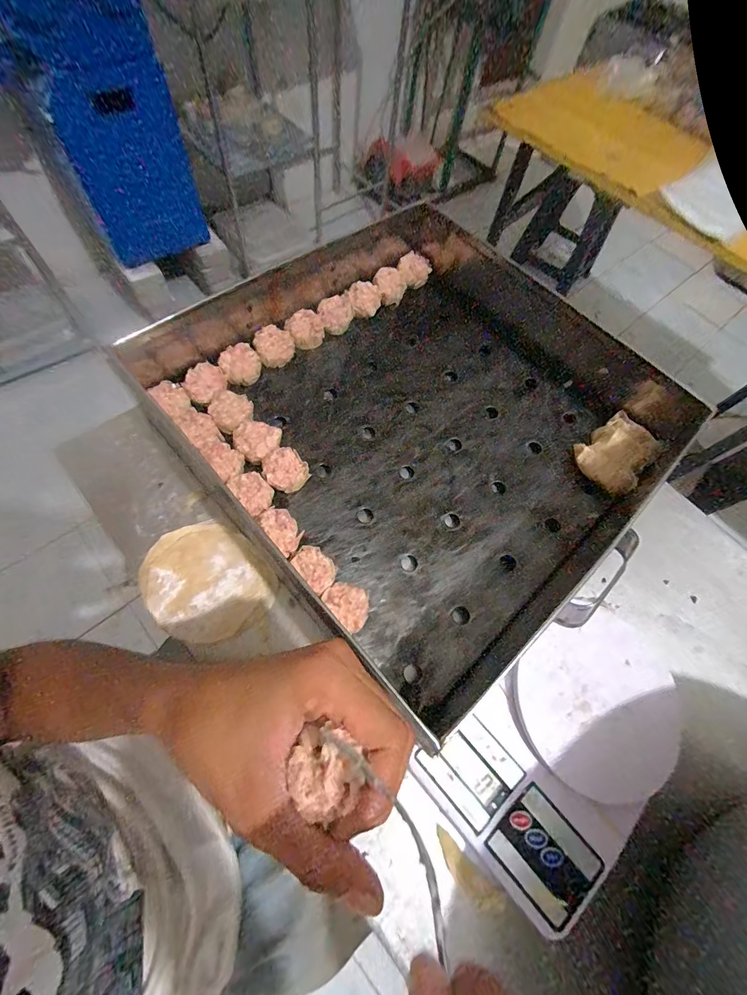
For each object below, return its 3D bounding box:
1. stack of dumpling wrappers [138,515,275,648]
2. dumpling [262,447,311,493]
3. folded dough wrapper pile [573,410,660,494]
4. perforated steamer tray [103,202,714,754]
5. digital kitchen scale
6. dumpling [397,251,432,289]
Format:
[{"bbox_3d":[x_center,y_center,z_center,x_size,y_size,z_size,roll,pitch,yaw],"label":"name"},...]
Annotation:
[{"bbox_3d":[-0.147,0.074,0.329,0.094,0.018,0.107,-38,75,-20],"label":"stack of dumpling wrappers"},{"bbox_3d":[-0.084,-0.025,0.353,0.040,0.034,0.037,-21,70,-14],"label":"dumpling"},{"bbox_3d":[0.263,-0.045,0.400,0.074,0.031,0.068,-30,73,-17],"label":"folded dough wrapper pile"},{"bbox_3d":[0.074,-0.106,0.391,0.482,0.089,0.454,-38,79,-19],"label":"perforated steamer tray"},{"bbox_3d":[0.149,0.187,0.294,0.211,0.036,0.145,-39,76,-20],"label":"digital kitchen scale"},{"bbox_3d":[0.053,-0.295,0.485,0.039,0.024,0.044,20,66,3],"label":"dumpling"}]

